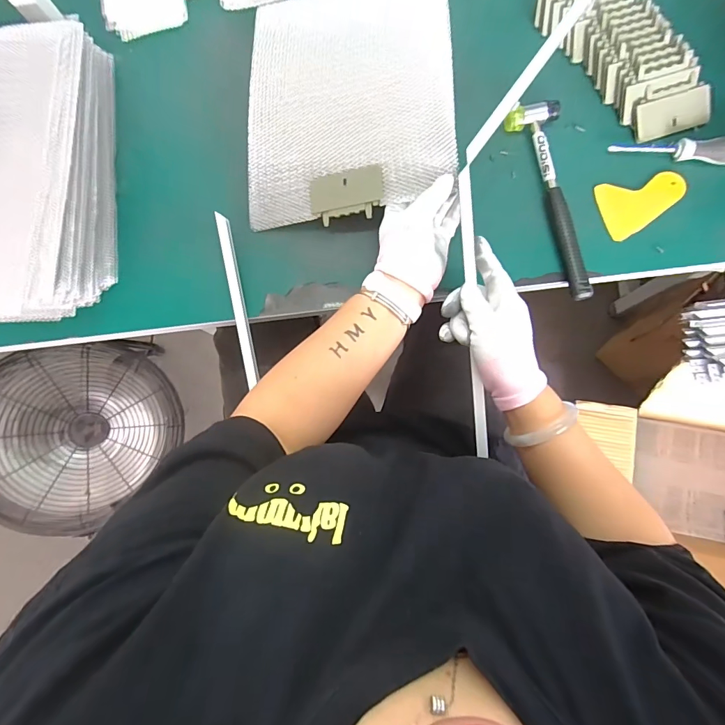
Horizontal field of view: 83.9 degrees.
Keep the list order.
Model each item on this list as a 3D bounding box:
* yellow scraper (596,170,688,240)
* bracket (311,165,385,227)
[{"bbox_3d":[0.331,-0.184,0.473,0.098,0.008,0.070,-9,78,4],"label":"yellow scraper"},{"bbox_3d":[-0.018,-0.191,0.463,0.087,0.008,0.055,-4,94,16],"label":"bracket"}]

